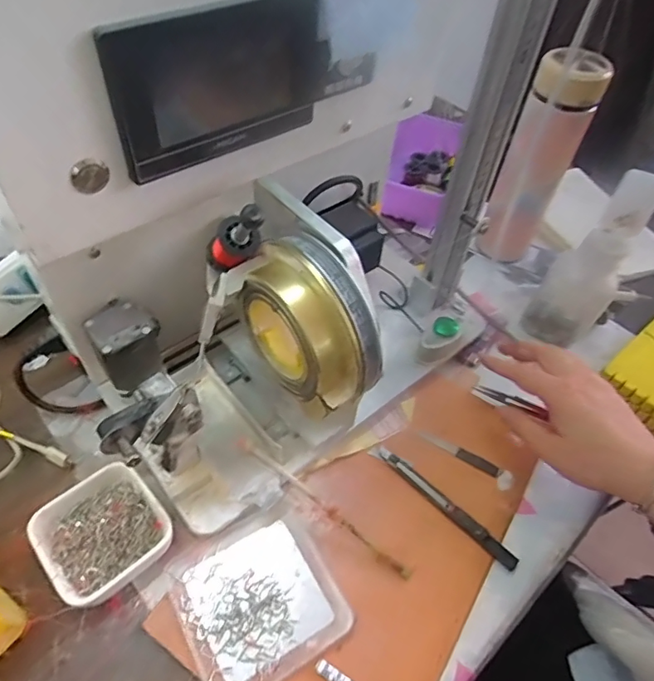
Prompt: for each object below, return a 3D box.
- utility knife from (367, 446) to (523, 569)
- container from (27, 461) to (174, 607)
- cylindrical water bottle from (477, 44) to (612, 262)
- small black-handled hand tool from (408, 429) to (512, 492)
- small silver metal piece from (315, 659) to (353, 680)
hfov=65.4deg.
[{"bbox_3d":[0.097,0.135,0.426,0.141,0.008,0.015,37,57,23],"label":"utility knife"},{"bbox_3d":[-0.167,0.145,0.382,0.085,0.032,0.081,39,58,24],"label":"container"},{"bbox_3d":[0.224,-0.186,0.557,0.067,0.226,0.075,26,53,15],"label":"cylindrical water bottle"},{"bbox_3d":[0.123,0.102,0.458,0.093,0.004,0.017,30,54,18],"label":"small black-handled hand tool"},{"bbox_3d":[0.009,0.228,0.341,0.037,0.004,0.010,28,54,16],"label":"small silver metal piece"}]

